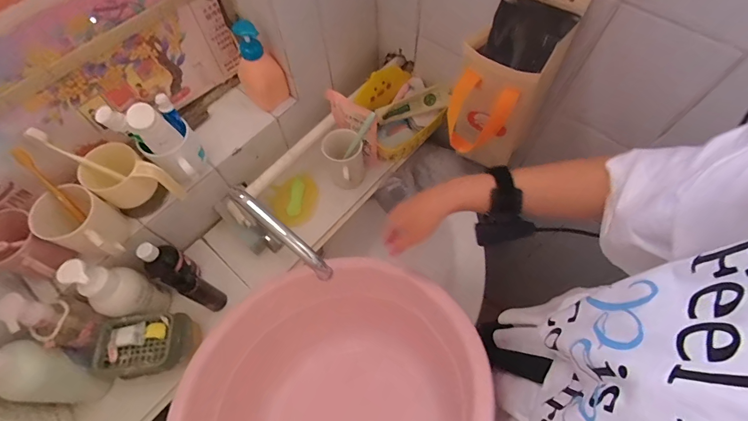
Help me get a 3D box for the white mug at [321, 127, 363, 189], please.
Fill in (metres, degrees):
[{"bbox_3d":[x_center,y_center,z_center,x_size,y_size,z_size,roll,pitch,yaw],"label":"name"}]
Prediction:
[{"bbox_3d":[-0.053,-0.097,0.733,0.067,0.109,0.084,-37,69,-16],"label":"white mug"}]

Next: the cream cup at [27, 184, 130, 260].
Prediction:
[{"bbox_3d":[-0.417,0.027,0.541,0.105,0.094,0.080,29,68,13],"label":"cream cup"}]

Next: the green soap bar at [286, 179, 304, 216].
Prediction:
[{"bbox_3d":[-0.159,-0.026,0.751,0.024,0.013,0.084,4,64,2],"label":"green soap bar"}]

